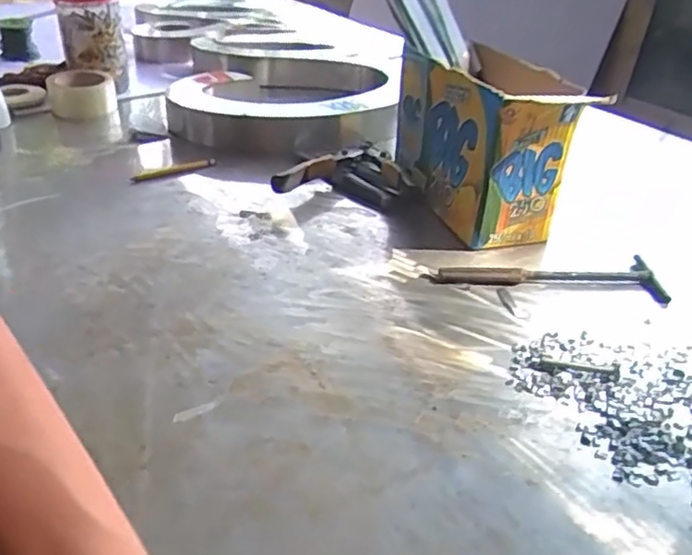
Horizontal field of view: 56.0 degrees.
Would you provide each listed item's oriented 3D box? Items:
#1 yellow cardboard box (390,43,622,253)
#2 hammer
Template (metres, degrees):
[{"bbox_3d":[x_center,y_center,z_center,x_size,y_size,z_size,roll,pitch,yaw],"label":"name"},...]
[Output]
[{"bbox_3d":[0.159,-0.164,0.775,0.116,0.172,0.247,-9,33,-18],"label":"yellow cardboard box"},{"bbox_3d":[0.203,-0.003,0.668,0.238,0.017,0.054,4,31,3],"label":"hammer"}]

